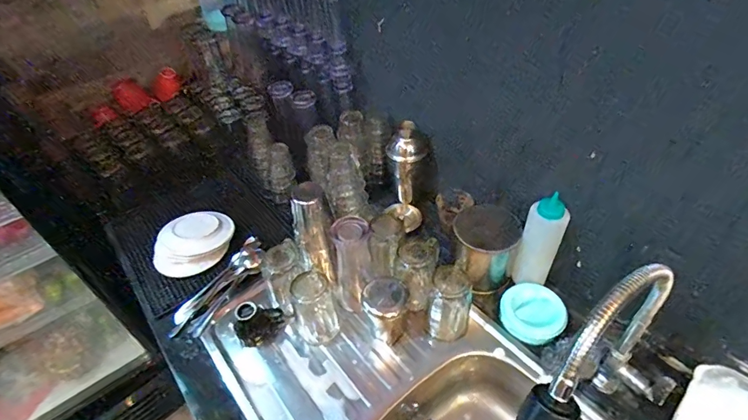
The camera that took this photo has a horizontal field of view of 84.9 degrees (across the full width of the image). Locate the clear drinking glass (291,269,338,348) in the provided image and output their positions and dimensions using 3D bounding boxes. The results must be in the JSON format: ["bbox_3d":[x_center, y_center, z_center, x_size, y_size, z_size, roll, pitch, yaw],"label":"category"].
[{"bbox_3d":[-0.100,0.161,0.675,0.072,0.115,0.071,-19,46,-11],"label":"clear drinking glass"}]

